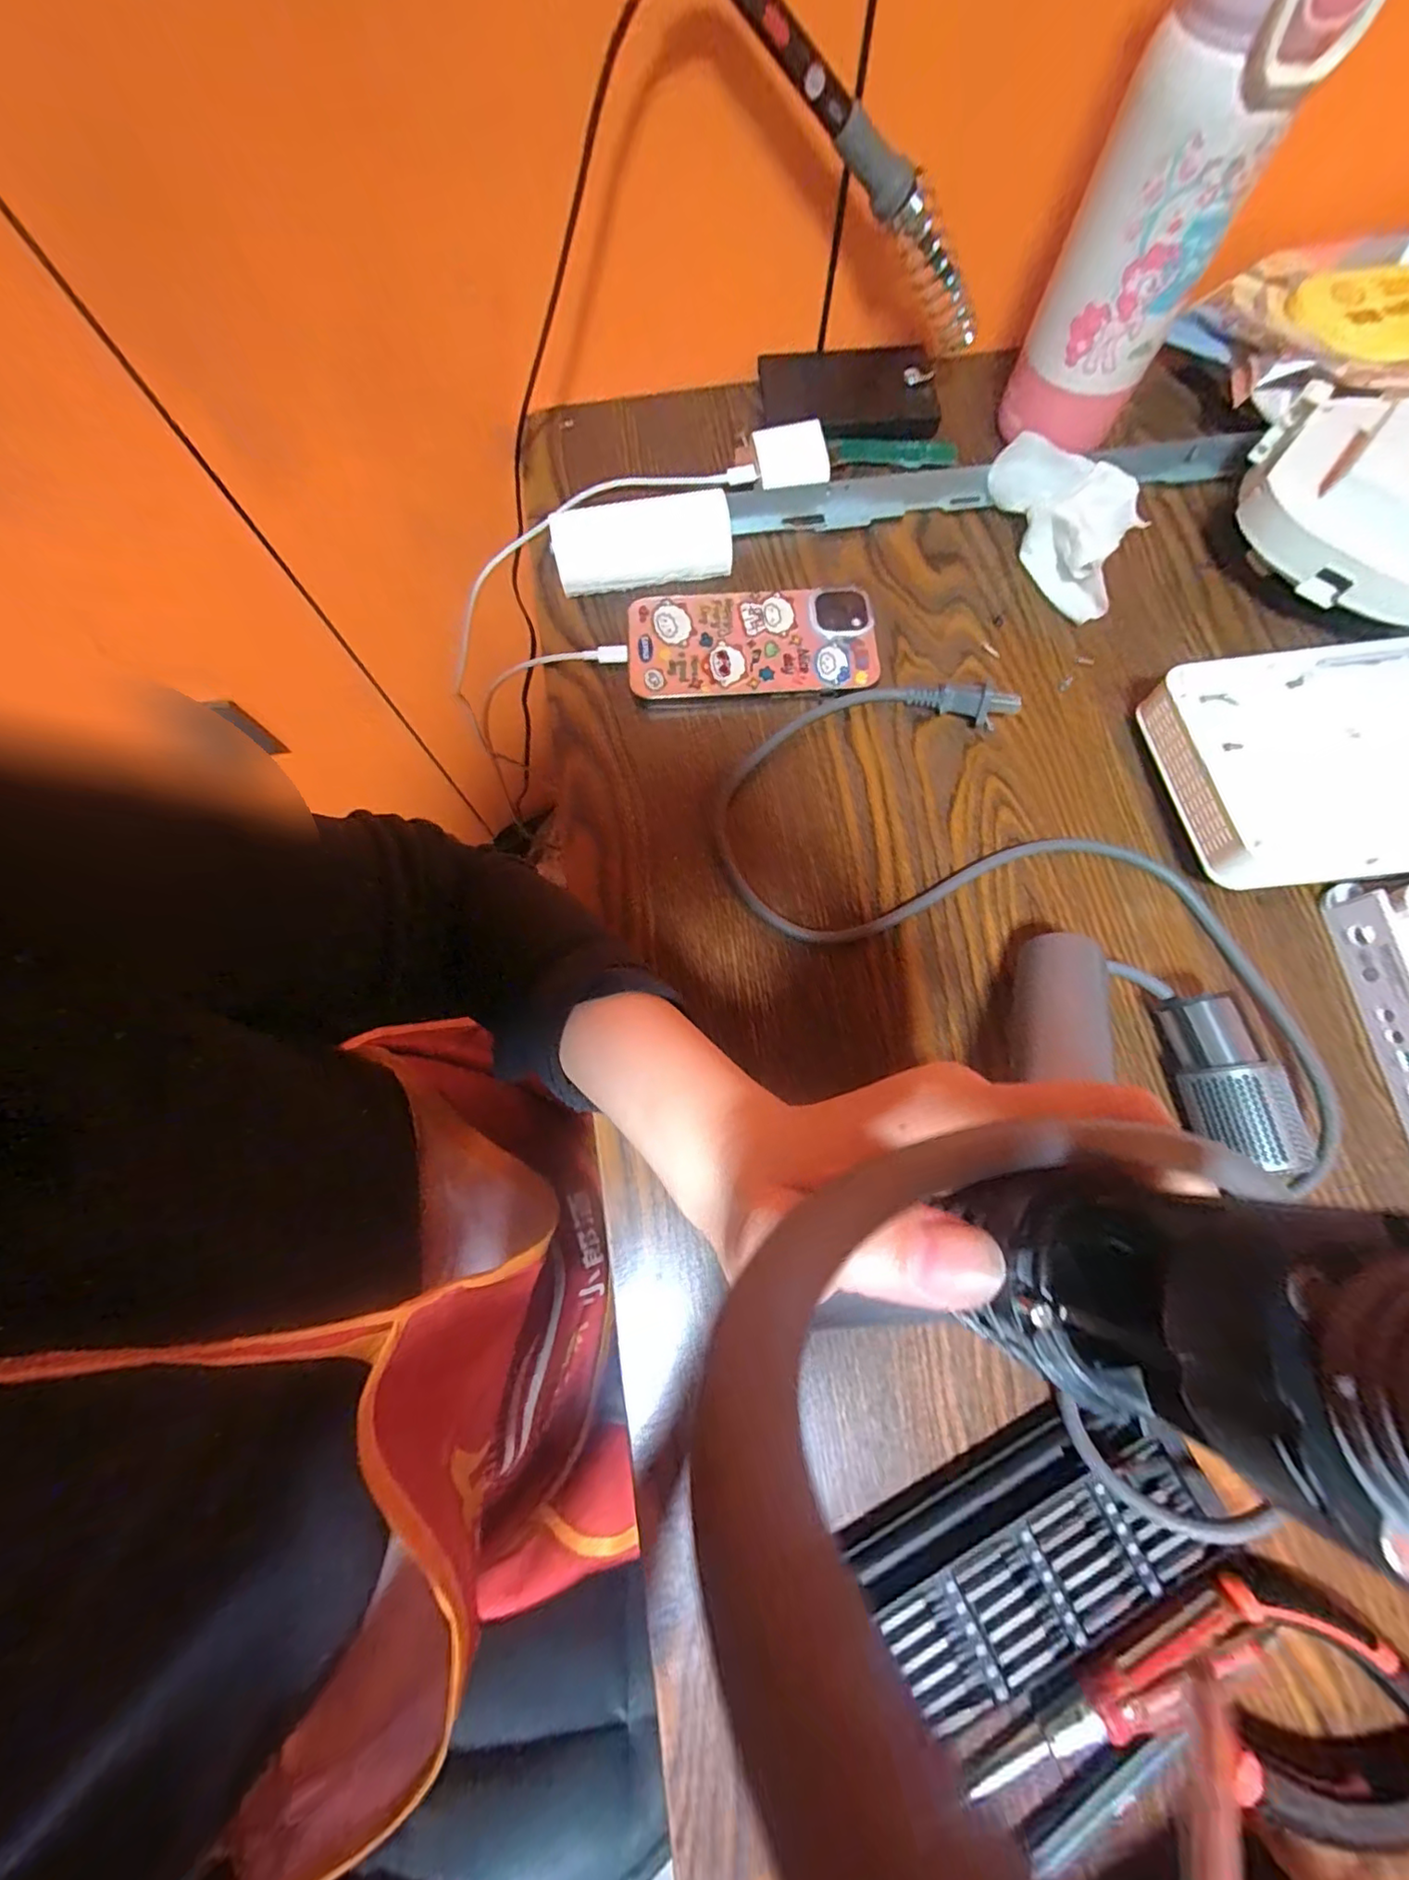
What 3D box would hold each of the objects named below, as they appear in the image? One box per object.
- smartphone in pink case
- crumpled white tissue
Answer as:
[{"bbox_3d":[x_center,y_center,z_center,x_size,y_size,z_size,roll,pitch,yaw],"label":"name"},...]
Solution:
[{"bbox_3d":[0.027,-0.172,0.346,0.141,0.016,0.066,-2,75,-1],"label":"smartphone in pink case"},{"bbox_3d":[0.220,-0.248,0.354,0.053,0.034,0.110,-27,76,-7],"label":"crumpled white tissue"}]

